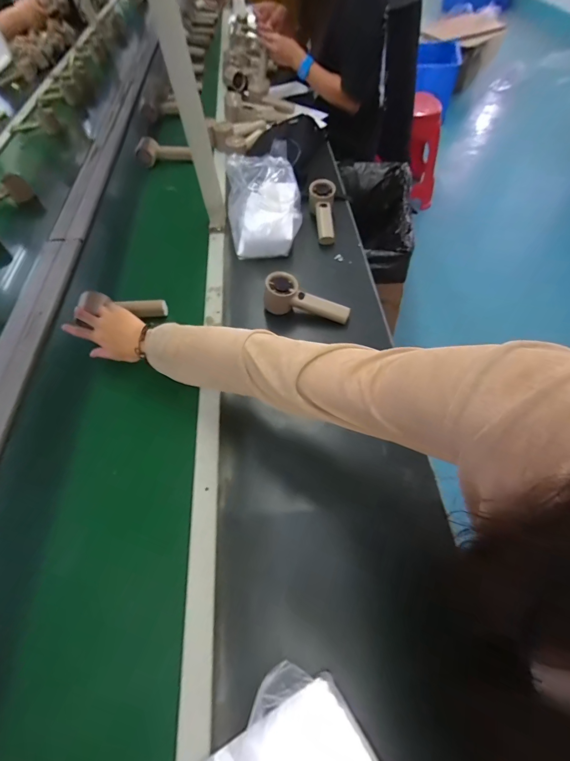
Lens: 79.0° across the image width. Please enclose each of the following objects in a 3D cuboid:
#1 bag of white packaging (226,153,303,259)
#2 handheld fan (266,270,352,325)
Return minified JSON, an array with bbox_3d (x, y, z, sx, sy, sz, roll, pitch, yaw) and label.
[{"bbox_3d":[-0.048,-0.415,0.793,0.162,0.085,0.313,-7,57,0],"label":"bag of white packaging"},{"bbox_3d":[0.040,-0.143,0.642,0.160,0.061,0.047,20,60,-2],"label":"handheld fan"}]

